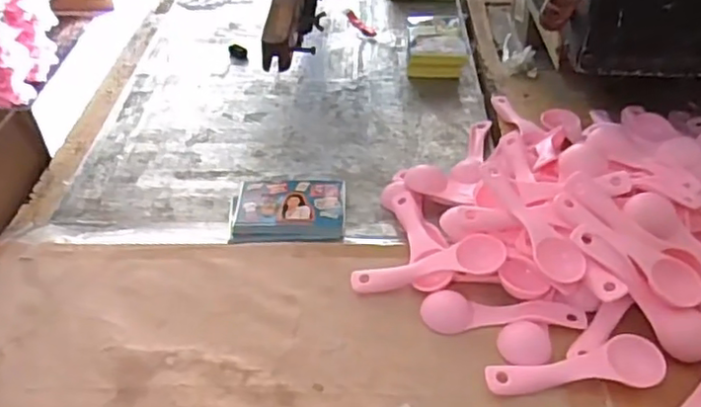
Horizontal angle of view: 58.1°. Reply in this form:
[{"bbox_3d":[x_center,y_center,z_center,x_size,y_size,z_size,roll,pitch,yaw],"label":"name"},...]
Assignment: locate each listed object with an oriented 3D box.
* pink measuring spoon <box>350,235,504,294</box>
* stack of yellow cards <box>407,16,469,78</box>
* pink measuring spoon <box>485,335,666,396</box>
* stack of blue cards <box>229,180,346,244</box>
[{"bbox_3d":[0.056,0.046,0.460,0.111,0.012,0.027,-14,45,7],"label":"pink measuring spoon"},{"bbox_3d":[0.097,-0.185,0.735,0.064,0.040,0.100,0,42,2],"label":"stack of yellow cards"},{"bbox_3d":[0.143,0.104,0.404,0.111,0.010,0.032,-2,41,-1],"label":"pink measuring spoon"},{"bbox_3d":[-0.053,0.006,0.538,0.095,0.014,0.074,-2,41,-1],"label":"stack of blue cards"}]

